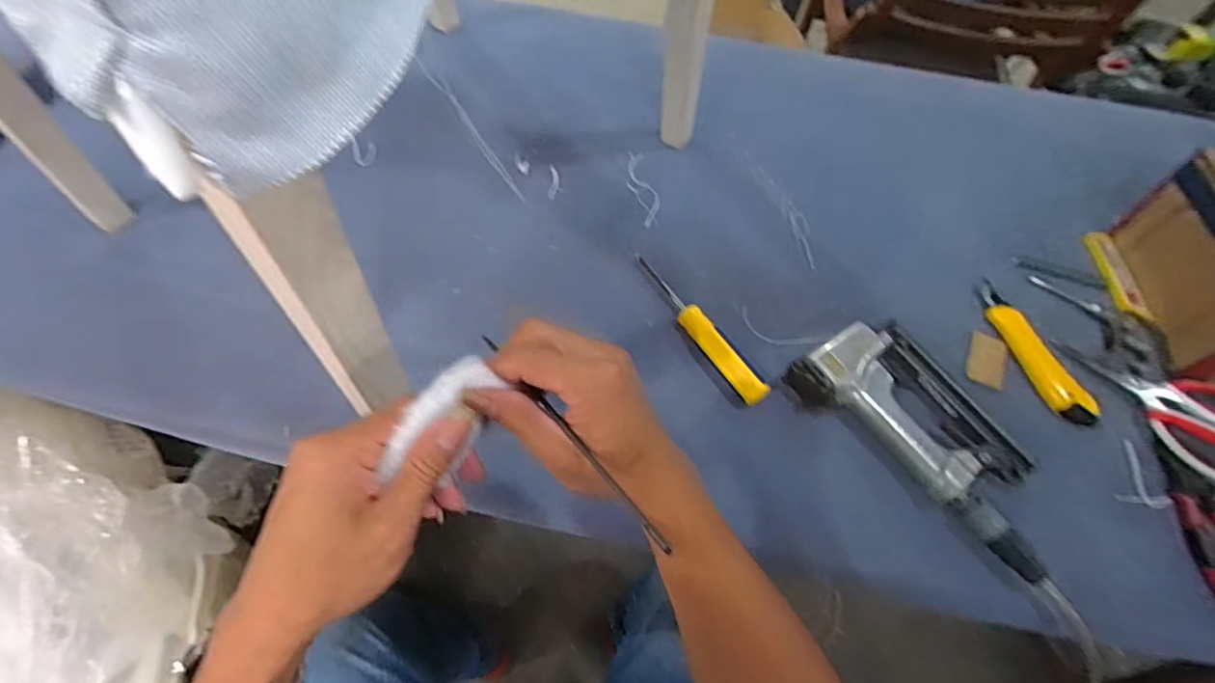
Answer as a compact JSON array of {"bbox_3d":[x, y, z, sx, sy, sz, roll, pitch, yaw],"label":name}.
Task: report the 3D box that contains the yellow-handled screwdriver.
[{"bbox_3d":[0.091,-0.022,0.551,0.036,0.024,0.195,-29,65,-20],"label":"yellow-handled screwdriver"}]

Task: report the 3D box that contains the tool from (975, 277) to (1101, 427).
[{"bbox_3d":[0.427,0.005,0.557,0.027,0.030,0.167,-12,61,-12],"label":"tool"}]

